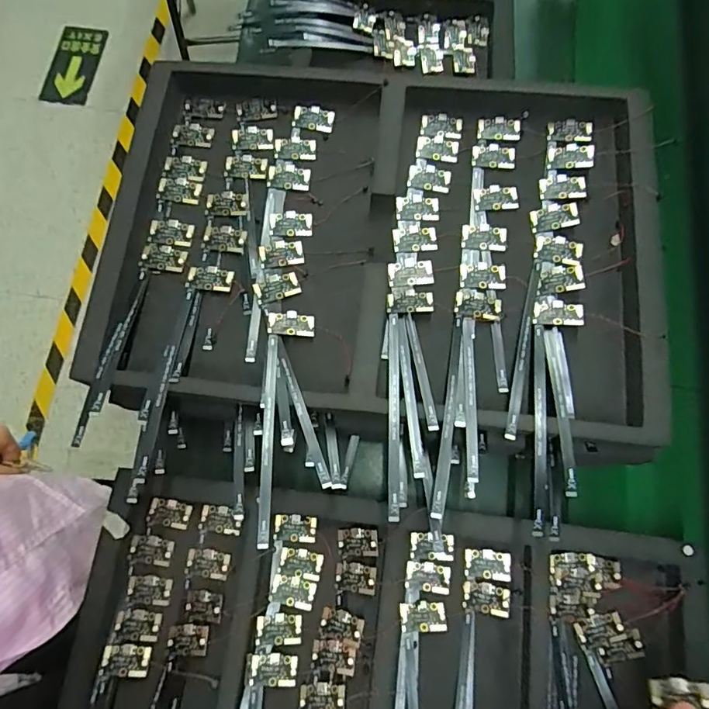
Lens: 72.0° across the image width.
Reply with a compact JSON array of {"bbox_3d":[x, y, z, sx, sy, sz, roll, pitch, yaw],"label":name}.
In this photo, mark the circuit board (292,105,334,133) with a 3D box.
[{"bbox_3d":[-0.037,-0.213,0.442,0.036,0.005,0.022,5,75,2],"label":"circuit board"}]

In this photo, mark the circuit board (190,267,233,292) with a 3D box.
[{"bbox_3d":[-0.117,-0.062,0.400,0.035,0.005,0.021,3,75,1],"label":"circuit board"}]

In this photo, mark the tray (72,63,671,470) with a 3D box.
[{"bbox_3d":[0.016,-0.083,0.394,0.430,0.050,0.339,4,76,0],"label":"tray"}]

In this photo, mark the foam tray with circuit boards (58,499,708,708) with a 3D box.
[{"bbox_3d":[0.021,0.252,0.377,0.481,0.039,0.258,4,76,0],"label":"foam tray with circuit boards"}]

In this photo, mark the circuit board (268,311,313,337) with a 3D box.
[{"bbox_3d":[-0.051,-0.024,0.393,0.037,0.004,0.023,-2,60,-6],"label":"circuit board"}]

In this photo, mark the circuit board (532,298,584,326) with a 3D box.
[{"bbox_3d":[0.157,-0.033,0.377,0.036,0.004,0.024,0,60,17],"label":"circuit board"}]

